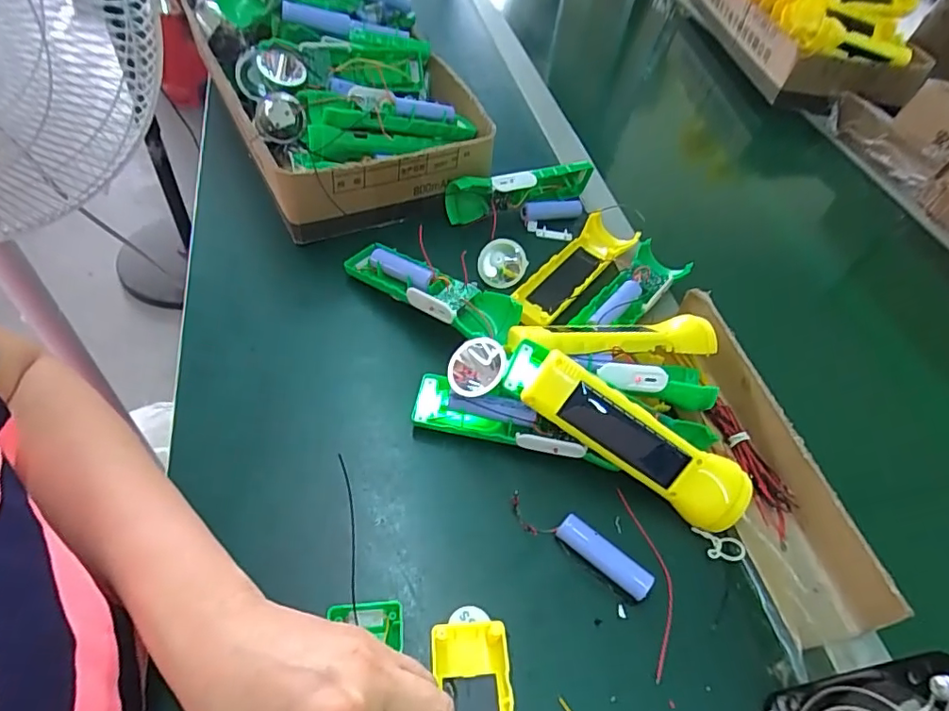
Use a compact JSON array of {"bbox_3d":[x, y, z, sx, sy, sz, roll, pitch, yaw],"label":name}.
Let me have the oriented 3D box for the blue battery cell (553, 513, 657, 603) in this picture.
[{"bbox_3d":[0.085,0.133,0.363,0.066,0.016,0.016,37,56,20],"label":"blue battery cell"}]

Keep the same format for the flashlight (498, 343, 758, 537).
[{"bbox_3d":[0.102,0.052,0.375,0.181,0.046,0.047,34,55,3],"label":"flashlight"}]

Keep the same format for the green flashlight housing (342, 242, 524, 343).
[{"bbox_3d":[-0.041,-0.054,0.471,0.164,0.037,0.049,34,55,18],"label":"green flashlight housing"}]

